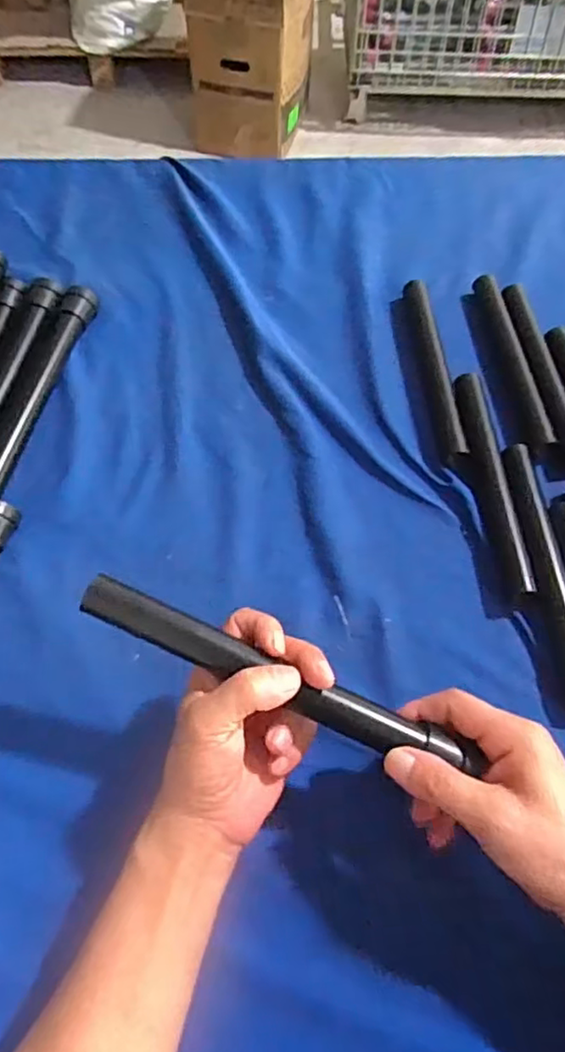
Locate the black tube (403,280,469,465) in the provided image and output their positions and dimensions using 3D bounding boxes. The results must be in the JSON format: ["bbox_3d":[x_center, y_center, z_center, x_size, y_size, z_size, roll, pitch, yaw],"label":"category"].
[{"bbox_3d":[0.140,-0.152,0.588,0.023,0.017,0.209,-3,60,-2],"label":"black tube"}]

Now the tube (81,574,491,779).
[{"bbox_3d":[-0.003,0.087,0.367,0.236,0.027,0.023,24,62,-1],"label":"tube"}]

